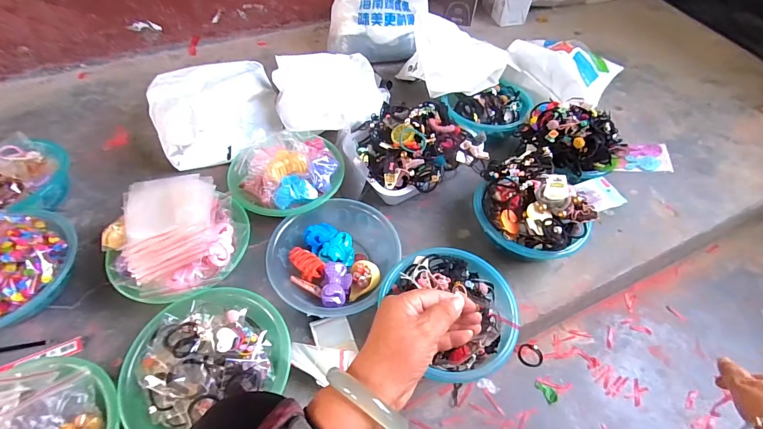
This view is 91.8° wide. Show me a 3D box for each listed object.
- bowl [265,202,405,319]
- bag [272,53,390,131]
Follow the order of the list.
[{"bbox_3d":[-0.092,0.083,0.707,0.233,0.075,0.223,1,53,-1],"label":"bowl"},{"bbox_3d":[-0.122,-0.311,0.936,0.285,0.078,0.259,-6,53,-6],"label":"bag"}]

